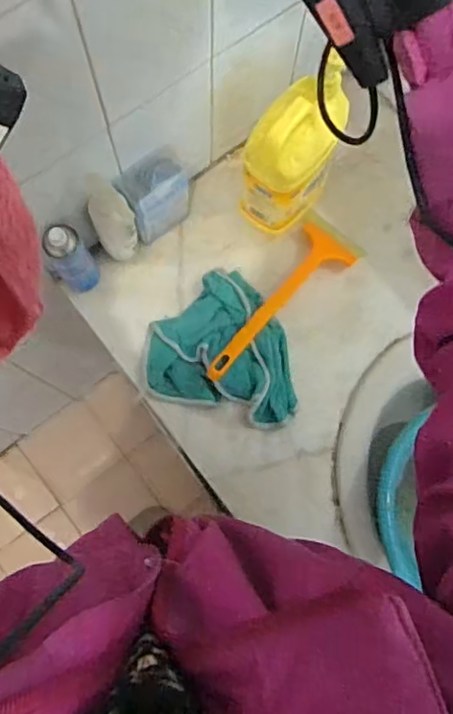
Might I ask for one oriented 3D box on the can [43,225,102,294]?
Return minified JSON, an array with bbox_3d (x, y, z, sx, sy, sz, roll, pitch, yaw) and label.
[{"bbox_3d":[-0.208,-0.133,0.779,0.052,0.130,0.055,0,78,-1],"label":"can"}]

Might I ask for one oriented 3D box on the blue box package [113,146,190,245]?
[{"bbox_3d":[-0.097,-0.224,0.814,0.099,0.159,0.057,-41,82,-9],"label":"blue box package"}]

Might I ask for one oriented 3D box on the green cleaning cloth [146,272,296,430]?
[{"bbox_3d":[0.004,-0.019,0.821,0.226,0.039,0.200,16,78,2],"label":"green cleaning cloth"}]

